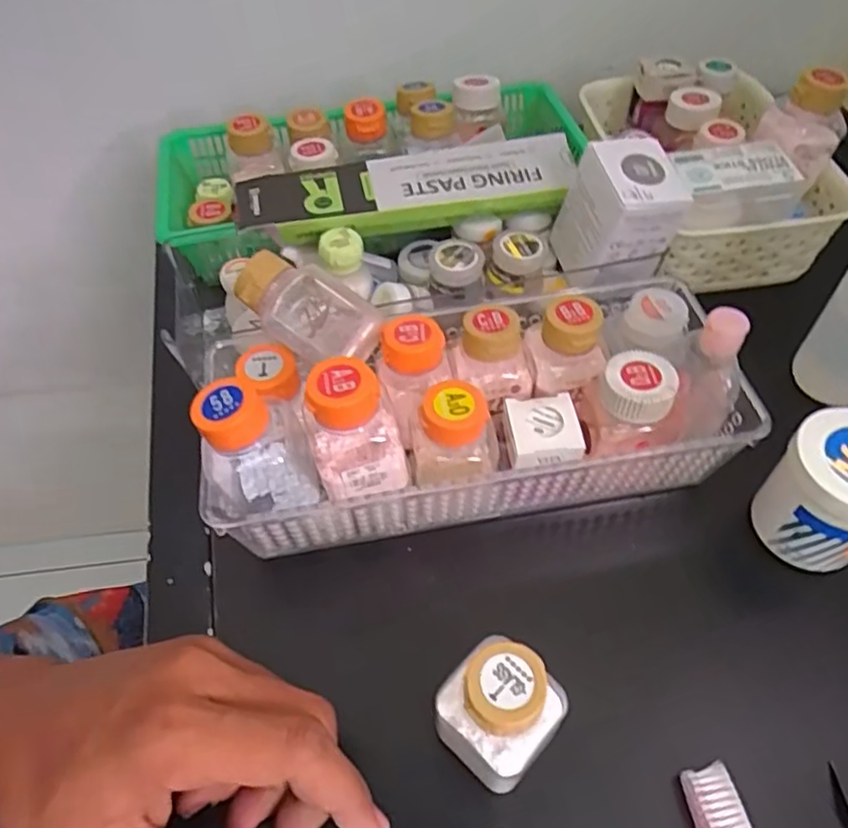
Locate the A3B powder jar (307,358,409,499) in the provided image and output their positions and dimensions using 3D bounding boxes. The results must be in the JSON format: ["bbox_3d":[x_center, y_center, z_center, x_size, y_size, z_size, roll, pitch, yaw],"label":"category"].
[{"bbox_3d":[-0.033,0.005,0.299,0.038,0.060,0.040,-15,54,-9],"label":"A3B powder jar"}]

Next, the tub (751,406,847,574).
[{"bbox_3d":[0.193,0.038,0.310,0.053,0.063,0.050,-1,53,1],"label":"tub"}]

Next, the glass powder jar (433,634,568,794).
[{"bbox_3d":[0.028,0.116,0.256,0.041,0.061,0.039,38,63,26],"label":"glass powder jar"}]

